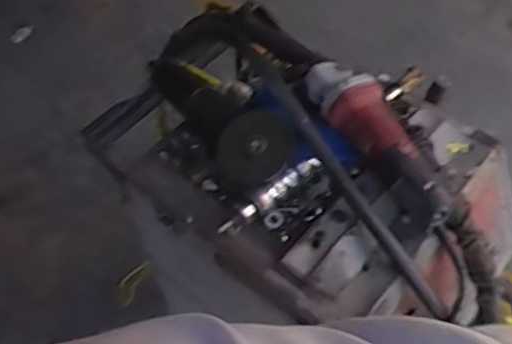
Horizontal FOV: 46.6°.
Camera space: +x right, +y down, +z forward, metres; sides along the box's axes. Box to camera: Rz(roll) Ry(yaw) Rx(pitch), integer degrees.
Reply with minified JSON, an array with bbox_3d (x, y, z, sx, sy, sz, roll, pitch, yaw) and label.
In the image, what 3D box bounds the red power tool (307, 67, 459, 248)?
[{"bbox_3d":[0.161,-0.037,0.773,0.073,0.077,0.262,-29,76,-16],"label":"red power tool"}]

